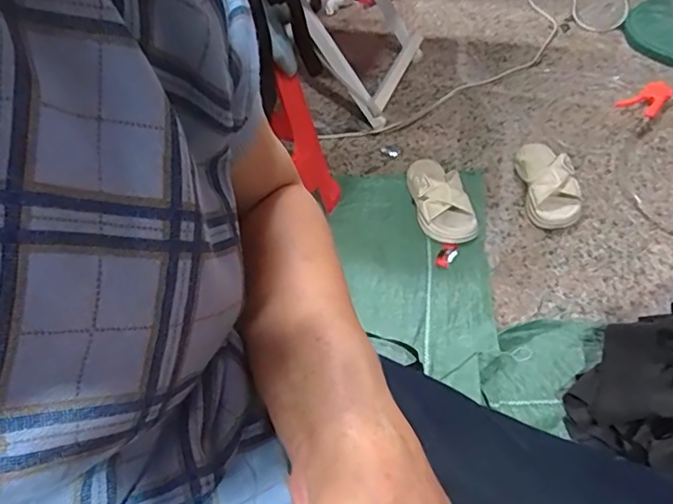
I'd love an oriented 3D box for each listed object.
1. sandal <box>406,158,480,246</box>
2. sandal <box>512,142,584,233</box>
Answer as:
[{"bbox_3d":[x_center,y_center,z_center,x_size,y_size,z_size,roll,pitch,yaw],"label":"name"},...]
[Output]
[{"bbox_3d":[0.197,-0.122,1.130,0.102,0.072,0.261,-15,47,-6],"label":"sandal"},{"bbox_3d":[0.420,-0.153,1.129,0.095,0.072,0.226,-6,47,3],"label":"sandal"}]

